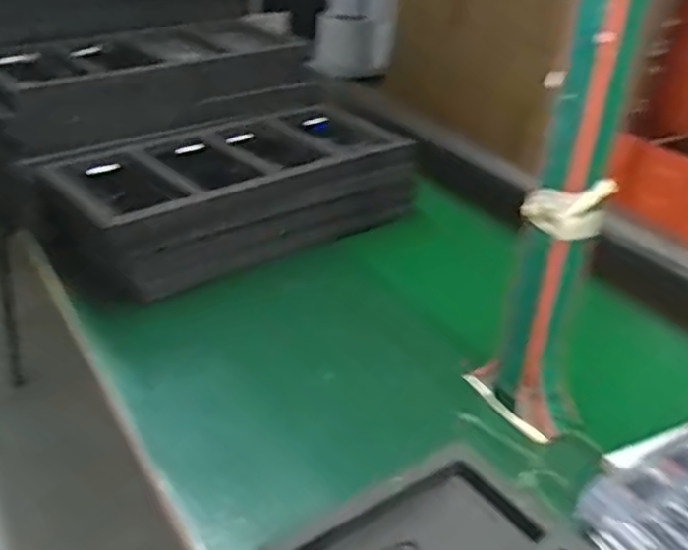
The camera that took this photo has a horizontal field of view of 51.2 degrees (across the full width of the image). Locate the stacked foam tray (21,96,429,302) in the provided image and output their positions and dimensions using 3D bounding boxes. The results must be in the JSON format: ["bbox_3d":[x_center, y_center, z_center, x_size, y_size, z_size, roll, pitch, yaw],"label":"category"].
[{"bbox_3d":[-0.159,-0.134,1.087,0.535,0.134,0.292,-20,37,-35],"label":"stacked foam tray"}]

